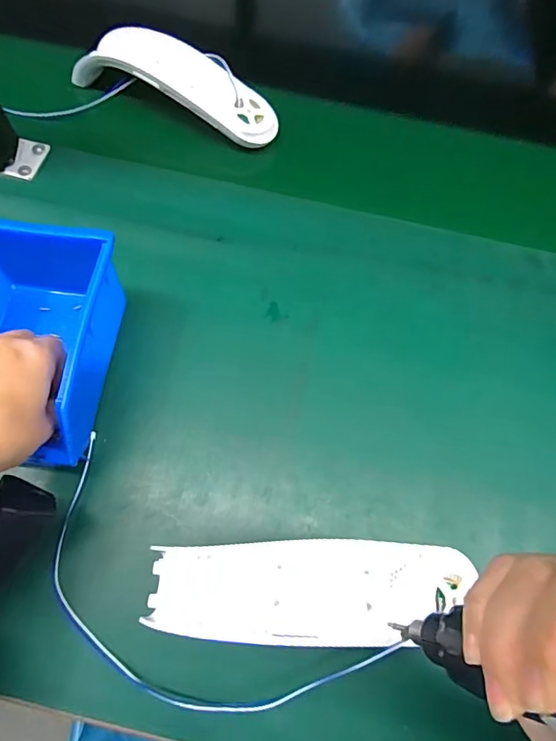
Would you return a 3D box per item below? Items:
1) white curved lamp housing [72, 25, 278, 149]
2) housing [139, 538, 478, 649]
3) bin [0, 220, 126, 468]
[{"bbox_3d":[-0.091,-0.262,0.407,0.193,0.035,0.052,26,72,7],"label":"white curved lamp housing"},{"bbox_3d":[0.016,0.127,0.262,0.178,0.042,0.052,2,70,-1],"label":"housing"},{"bbox_3d":[-0.162,-0.018,0.288,0.105,0.071,0.143,8,70,1],"label":"bin"}]

